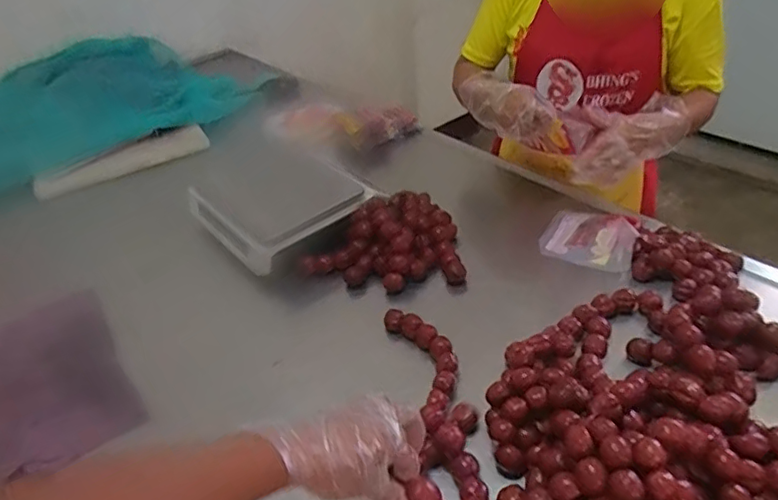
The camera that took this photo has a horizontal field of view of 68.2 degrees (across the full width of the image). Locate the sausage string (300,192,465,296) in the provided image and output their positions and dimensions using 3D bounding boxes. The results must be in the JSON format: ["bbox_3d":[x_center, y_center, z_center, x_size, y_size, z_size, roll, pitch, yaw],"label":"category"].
[{"bbox_3d":[-0.018,-0.015,1.081,0.295,0.126,0.191,-7,37,0],"label":"sausage string"}]

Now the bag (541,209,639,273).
[{"bbox_3d":[0.377,-0.026,1.079,0.171,0.018,0.122,13,59,30],"label":"bag"}]

